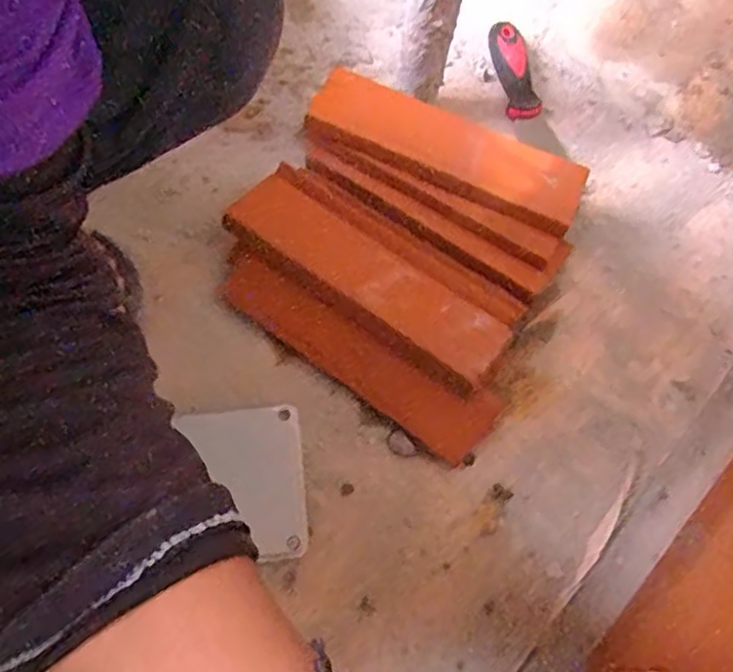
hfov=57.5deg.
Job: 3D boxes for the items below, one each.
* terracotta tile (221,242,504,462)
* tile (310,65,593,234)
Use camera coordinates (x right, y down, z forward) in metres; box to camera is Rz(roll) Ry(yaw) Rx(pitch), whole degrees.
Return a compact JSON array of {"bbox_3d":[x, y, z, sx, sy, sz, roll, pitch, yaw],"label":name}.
[{"bbox_3d":[-0.015,0.014,0.512,0.237,0.062,0.010,33,27,16],"label":"terracotta tile"},{"bbox_3d":[0.066,-0.160,0.559,0.233,0.032,0.066,26,66,8],"label":"tile"}]

